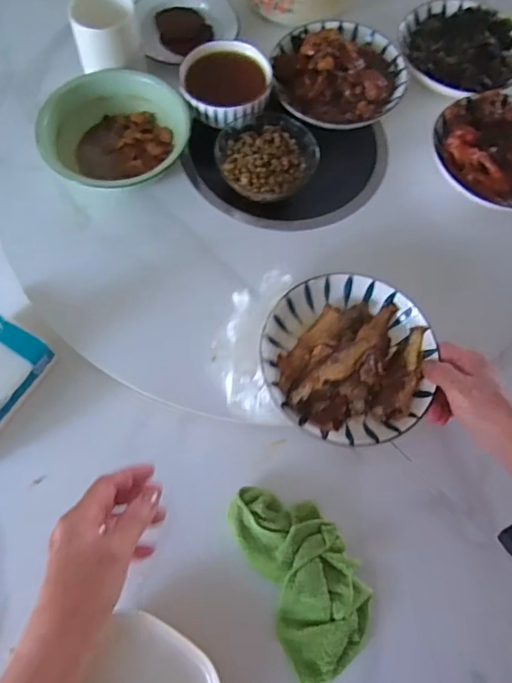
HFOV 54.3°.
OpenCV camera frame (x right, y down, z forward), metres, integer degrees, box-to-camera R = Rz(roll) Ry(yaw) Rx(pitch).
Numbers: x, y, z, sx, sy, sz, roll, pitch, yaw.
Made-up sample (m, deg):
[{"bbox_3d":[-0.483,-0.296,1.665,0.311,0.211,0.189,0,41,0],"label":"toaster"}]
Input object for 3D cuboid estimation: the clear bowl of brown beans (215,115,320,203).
[{"bbox_3d":[0.010,-0.223,0.607,0.113,0.045,0.110,1,69,-2],"label":"clear bowl of brown beans"}]

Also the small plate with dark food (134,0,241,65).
[{"bbox_3d":[-0.108,-0.453,0.708,0.137,0.021,0.127,1,69,-2],"label":"small plate with dark food"}]

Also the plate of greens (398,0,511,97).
[{"bbox_3d":[0.285,-0.402,0.690,0.176,0.037,0.190,1,69,-2],"label":"plate of greens"}]

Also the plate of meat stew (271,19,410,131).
[{"bbox_3d":[0.110,-0.363,0.657,0.167,0.043,0.165,1,69,-2],"label":"plate of meat stew"}]

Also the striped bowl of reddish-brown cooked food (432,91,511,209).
[{"bbox_3d":[0.312,-0.246,0.618,0.172,0.045,0.160,19,69,5],"label":"striped bowl of reddish-brown cooked food"}]

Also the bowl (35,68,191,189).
[{"bbox_3d":[-0.170,-0.252,0.615,0.153,0.069,0.157,1,69,-2],"label":"bowl"}]

